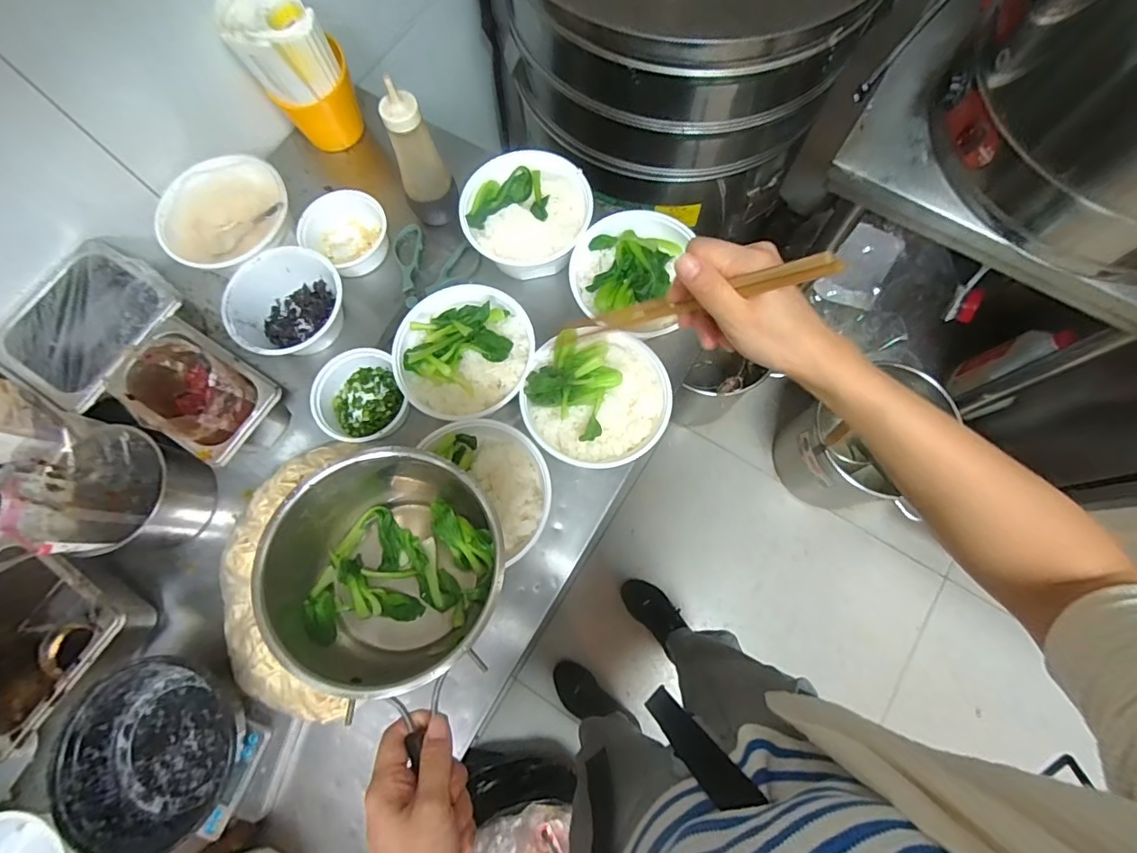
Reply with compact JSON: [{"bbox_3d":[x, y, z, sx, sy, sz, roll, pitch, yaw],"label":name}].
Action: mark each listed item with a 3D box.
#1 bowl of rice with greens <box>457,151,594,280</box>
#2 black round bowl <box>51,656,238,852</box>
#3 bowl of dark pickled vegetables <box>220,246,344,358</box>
[{"bbox_3d":[-0.055,-0.268,0.680,0.165,0.073,0.161,4,73,0],"label":"bowl of rice with greens"},{"bbox_3d":[-0.401,0.313,0.505,0.155,0.052,0.166,4,73,0],"label":"black round bowl"},{"bbox_3d":[-0.362,-0.153,0.681,0.133,0.077,0.142,44,77,11],"label":"bowl of dark pickled vegetables"}]

